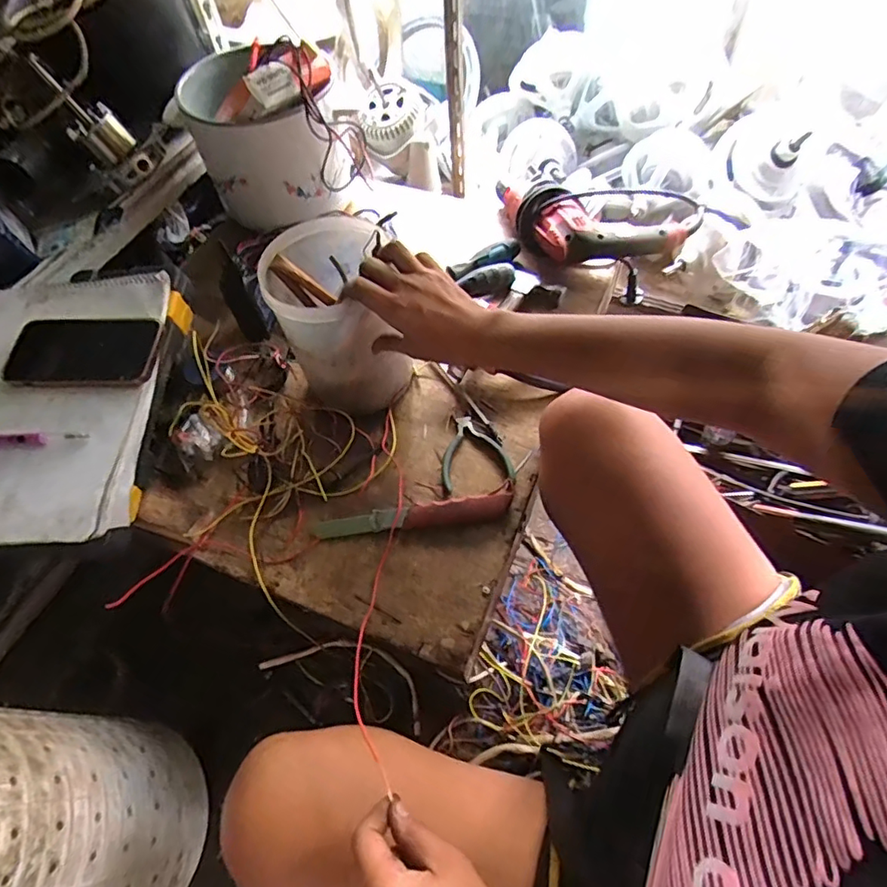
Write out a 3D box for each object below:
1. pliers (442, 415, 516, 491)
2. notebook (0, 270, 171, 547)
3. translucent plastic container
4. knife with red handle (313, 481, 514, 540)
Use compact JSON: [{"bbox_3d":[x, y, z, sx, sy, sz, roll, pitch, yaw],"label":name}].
[{"bbox_3d":[0.035,0.007,0.603,0.078,0.009,0.091,-7,58,-2],"label":"pliers"},{"bbox_3d":[-0.422,-0.049,0.553,0.235,0.019,0.312,-2,65,4],"label":"notebook"},{"bbox_3d":[-0.112,-0.135,0.593,0.123,0.175,0.133,7,59,7],"label":"translucent plastic container"},{"bbox_3d":[-0.029,0.076,0.561,0.209,0.021,0.033,-10,58,-3],"label":"knife with red handle"}]

